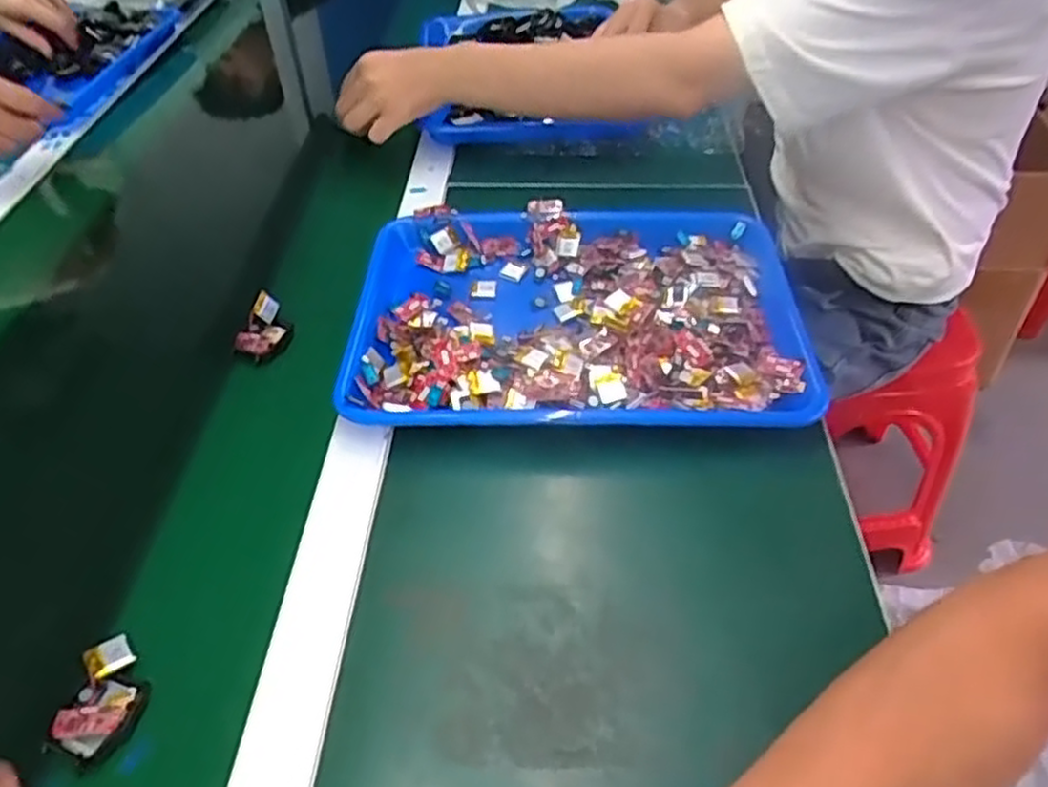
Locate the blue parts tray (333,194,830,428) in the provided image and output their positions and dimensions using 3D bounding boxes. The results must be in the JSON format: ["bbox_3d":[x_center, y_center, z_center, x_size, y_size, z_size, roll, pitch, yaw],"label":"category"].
[{"bbox_3d":[0.037,-0.068,0.592,0.339,0.038,0.253,-1,45,5],"label":"blue parts tray"}]

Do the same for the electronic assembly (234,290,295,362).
[{"bbox_3d":[-0.205,-0.052,0.596,0.032,0.031,0.046,18,50,23],"label":"electronic assembly"}]

